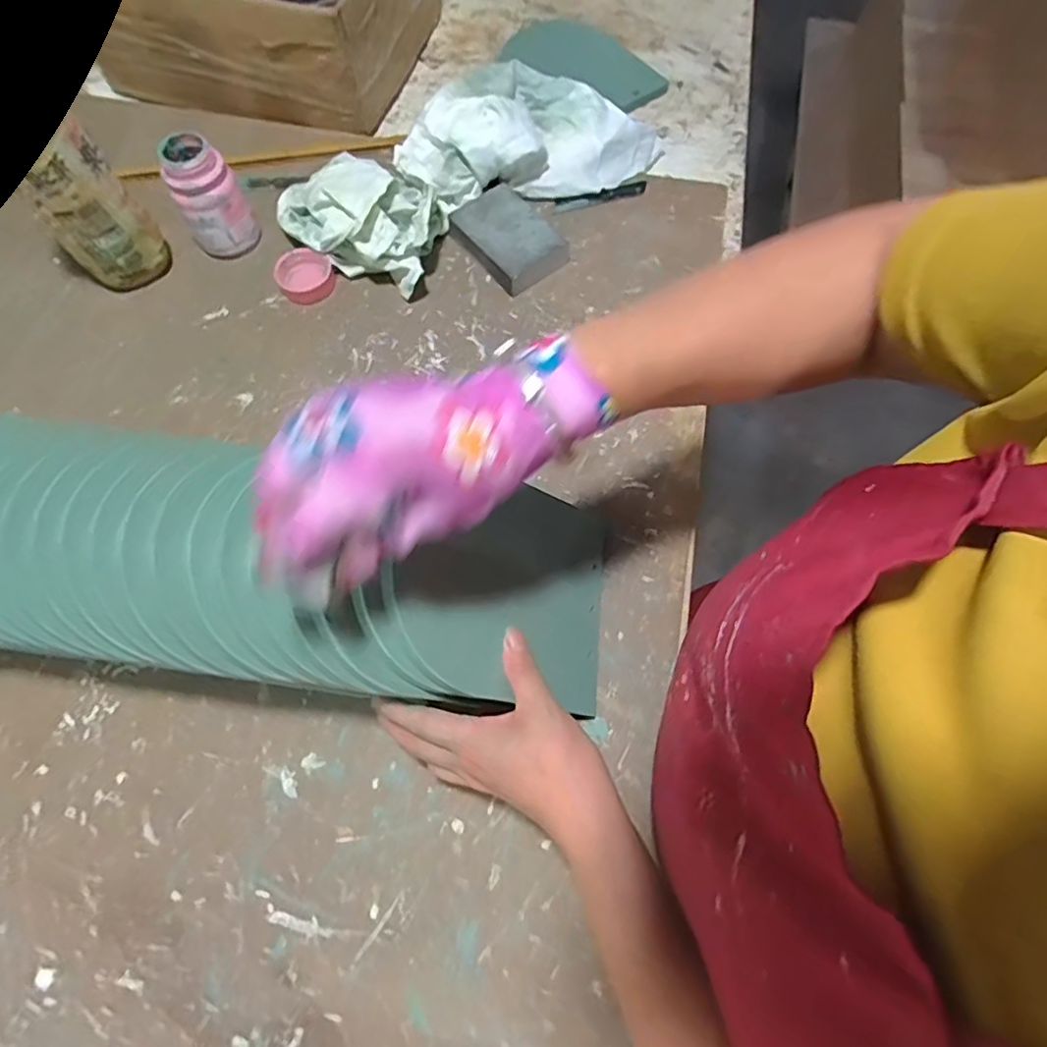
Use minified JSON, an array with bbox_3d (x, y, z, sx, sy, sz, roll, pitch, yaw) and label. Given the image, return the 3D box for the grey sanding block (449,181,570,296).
[{"bbox_3d":[-0.012,-0.265,0.551,0.068,0.026,0.110,-38,74,-14],"label":"grey sanding block"}]

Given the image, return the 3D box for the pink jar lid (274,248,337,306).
[{"bbox_3d":[-0.200,-0.226,0.541,0.051,0.014,0.048,0,69,-1],"label":"pink jar lid"}]

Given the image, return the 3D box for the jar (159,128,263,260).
[{"bbox_3d":[-0.279,-0.289,0.528,0.057,0.086,0.052,-28,72,-11],"label":"jar"}]

